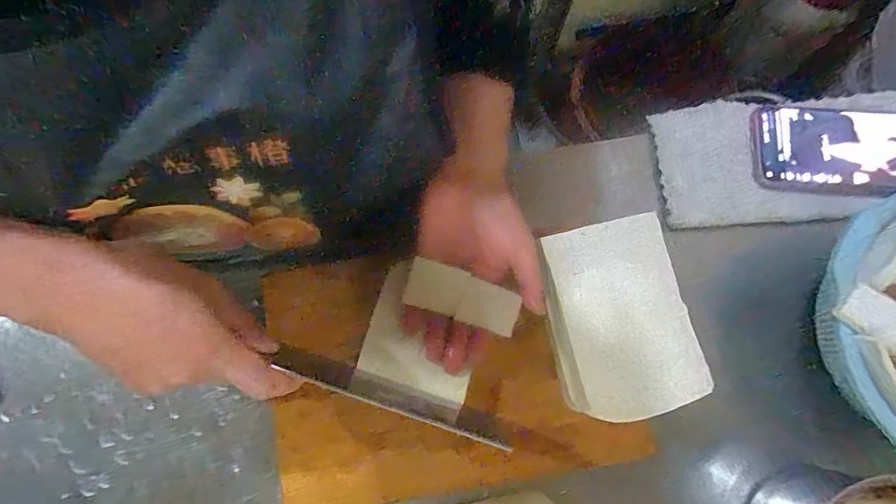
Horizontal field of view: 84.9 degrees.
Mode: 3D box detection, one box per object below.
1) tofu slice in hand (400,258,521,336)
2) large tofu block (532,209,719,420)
[{"bbox_3d":[0.010,0.033,0.363,0.084,0.004,0.037,18,100,8],"label":"tofu slice in hand"},{"bbox_3d":[0.122,0.048,0.359,0.090,0.040,0.133,-11,77,-2],"label":"large tofu block"}]

